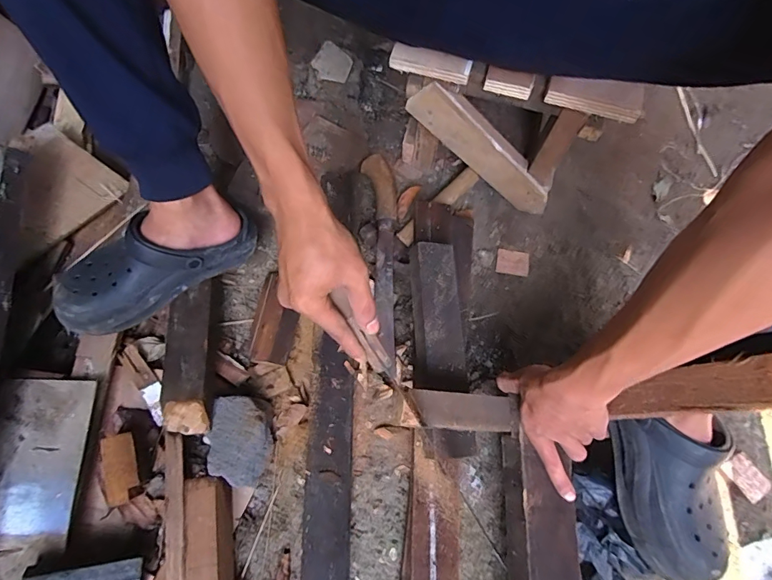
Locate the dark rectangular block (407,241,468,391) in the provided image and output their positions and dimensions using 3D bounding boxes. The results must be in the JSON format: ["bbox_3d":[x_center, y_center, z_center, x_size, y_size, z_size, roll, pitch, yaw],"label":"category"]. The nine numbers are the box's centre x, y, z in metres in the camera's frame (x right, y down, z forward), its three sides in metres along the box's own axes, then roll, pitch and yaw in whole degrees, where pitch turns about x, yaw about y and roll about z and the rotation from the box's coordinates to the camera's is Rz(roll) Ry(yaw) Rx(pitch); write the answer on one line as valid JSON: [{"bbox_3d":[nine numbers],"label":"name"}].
[{"bbox_3d":[0.067,0.035,0.568,0.067,0.041,0.203,-2,70,-2],"label":"dark rectangular block"}]

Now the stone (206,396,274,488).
[{"bbox_3d":[-0.199,0.207,0.581,0.069,0.068,0.113,-4,71,-4],"label":"stone"}]

